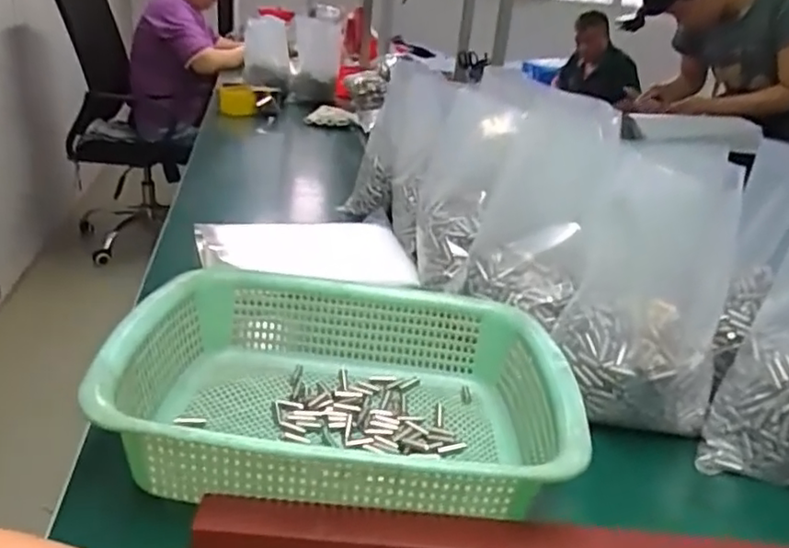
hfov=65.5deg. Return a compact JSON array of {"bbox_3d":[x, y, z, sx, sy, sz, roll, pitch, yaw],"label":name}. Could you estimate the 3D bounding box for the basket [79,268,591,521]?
[{"bbox_3d":[-0.033,0.083,0.440,0.299,0.082,0.228,4,25,-4],"label":"basket"}]

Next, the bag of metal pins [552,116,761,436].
[{"bbox_3d":[0.211,0.014,0.512,0.120,0.201,0.136,14,26,18],"label":"bag of metal pins"}]

